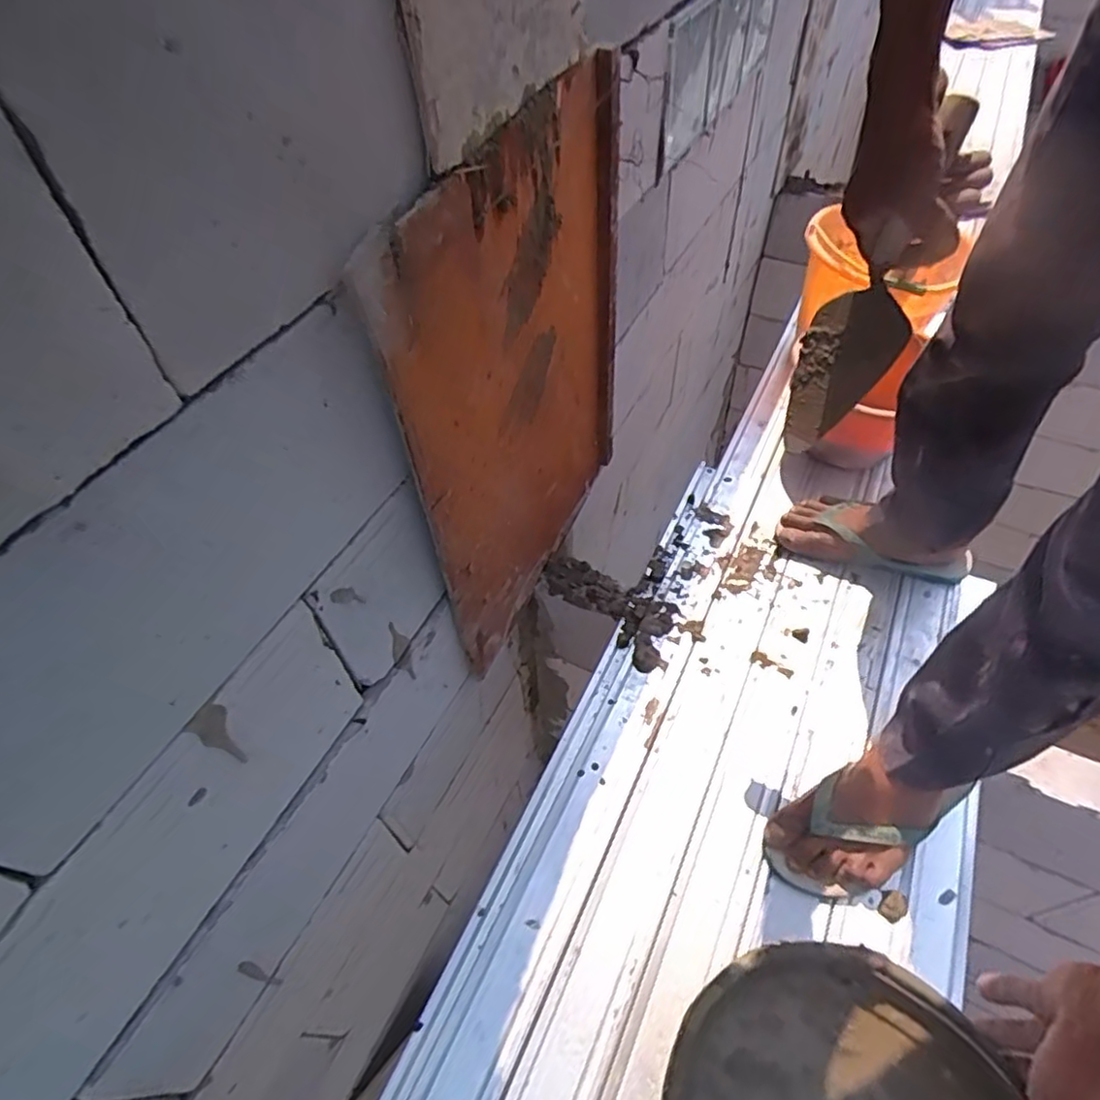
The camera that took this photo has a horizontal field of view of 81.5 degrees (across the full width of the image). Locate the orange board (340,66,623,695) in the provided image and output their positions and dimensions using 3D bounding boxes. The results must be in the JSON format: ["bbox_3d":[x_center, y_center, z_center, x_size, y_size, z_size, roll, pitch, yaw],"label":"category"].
[{"bbox_3d":[-0.025,-0.182,0.793,0.024,0.601,0.471,20,56,18],"label":"orange board"}]

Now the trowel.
[{"bbox_3d":[0.279,-0.219,0.556,0.081,0.288,0.034,36,33,27],"label":"trowel"}]

